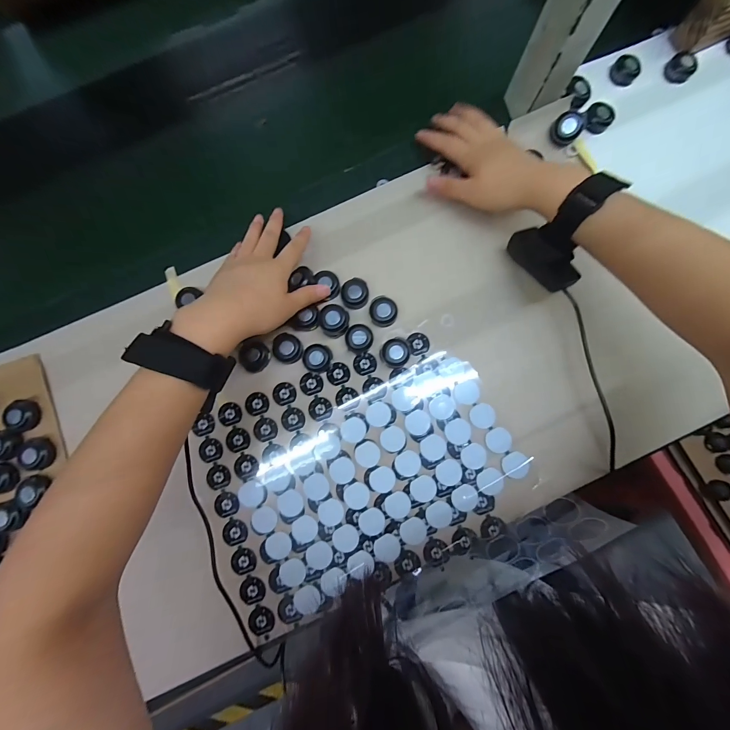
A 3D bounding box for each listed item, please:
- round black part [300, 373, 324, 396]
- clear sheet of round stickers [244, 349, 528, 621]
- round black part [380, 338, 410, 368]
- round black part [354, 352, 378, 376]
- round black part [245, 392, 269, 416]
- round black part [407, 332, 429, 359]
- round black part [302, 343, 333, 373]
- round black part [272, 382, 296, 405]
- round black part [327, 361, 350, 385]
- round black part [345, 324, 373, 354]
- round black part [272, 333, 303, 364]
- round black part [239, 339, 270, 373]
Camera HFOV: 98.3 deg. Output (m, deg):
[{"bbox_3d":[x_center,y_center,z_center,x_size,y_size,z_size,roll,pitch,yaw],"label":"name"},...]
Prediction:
[{"bbox_3d":[-0.055,0.019,0.322,0.023,0.004,0.022,0,83,0],"label":"round black part"},{"bbox_3d":[0.016,0.109,0.308,0.259,0.007,0.141,-30,84,-3],"label":"clear sheet of round stickers"},{"bbox_3d":[0.030,-0.012,0.319,0.029,0.012,0.028,0,83,0],"label":"round black part"},{"bbox_3d":[0.000,-0.001,0.323,0.023,0.004,0.022,0,83,0],"label":"round black part"},{"bbox_3d":[-0.110,0.039,0.321,0.023,0.004,0.023,0,83,0],"label":"round black part"},{"bbox_3d":[0.055,-0.022,0.325,0.023,0.004,0.023,0,83,0],"label":"round black part"},{"bbox_3d":[-0.048,-0.007,0.320,0.028,0.011,0.029,0,83,0],"label":"round black part"},{"bbox_3d":[-0.082,0.029,0.321,0.023,0.004,0.022,0,83,0],"label":"round black part"},{"bbox_3d":[-0.027,0.009,0.323,0.023,0.004,0.023,0,83,0],"label":"round black part"},{"bbox_3d":[-0.006,-0.026,0.322,0.027,0.011,0.028,0,83,0],"label":"round black part"},{"bbox_3d":[-0.079,-0.017,0.321,0.031,0.011,0.029,0,83,0],"label":"round black part"},{"bbox_3d":[-0.113,-0.010,0.322,0.031,0.008,0.031,0,83,0],"label":"round black part"}]

